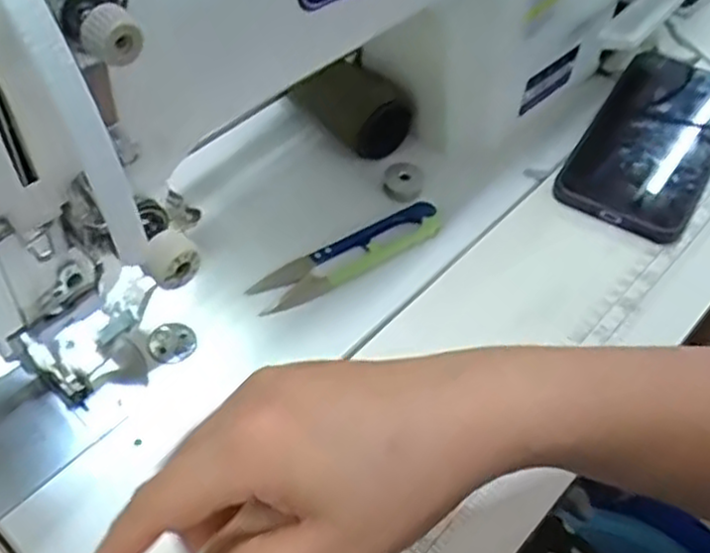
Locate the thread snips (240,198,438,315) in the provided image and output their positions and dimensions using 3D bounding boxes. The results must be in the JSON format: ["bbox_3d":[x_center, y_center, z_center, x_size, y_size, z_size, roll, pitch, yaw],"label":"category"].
[{"bbox_3d":[-0.004,-0.013,0.424,0.116,0.016,0.024,-26,57,-21],"label":"thread snips"}]

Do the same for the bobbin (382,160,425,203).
[{"bbox_3d":[0.029,-0.058,0.455,0.024,0.012,0.023,1,51,-1],"label":"bobbin"}]

